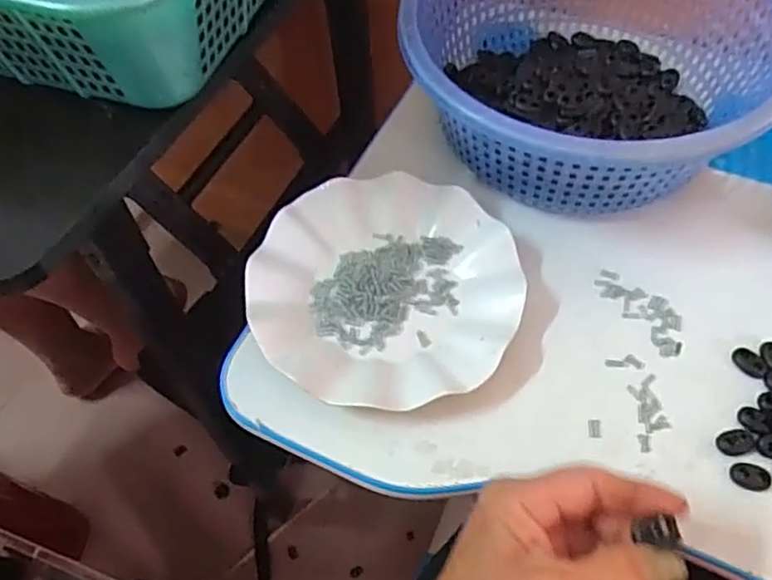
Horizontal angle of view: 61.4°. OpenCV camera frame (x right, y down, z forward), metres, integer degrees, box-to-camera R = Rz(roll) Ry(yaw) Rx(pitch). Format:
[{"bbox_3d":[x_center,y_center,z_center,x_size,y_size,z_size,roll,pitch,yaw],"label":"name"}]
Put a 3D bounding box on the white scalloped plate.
[{"bbox_3d":[-0.001,-0.003,0.452,0.177,0.023,0.181,-1,58,2],"label":"white scalloped plate"}]

